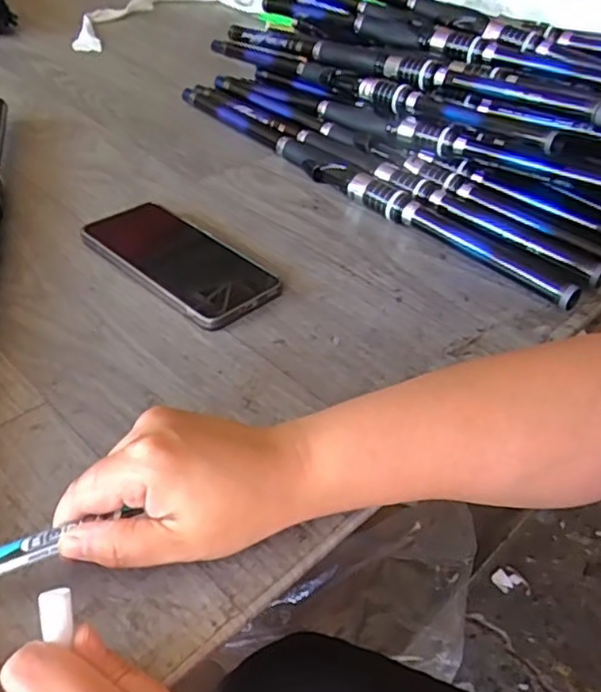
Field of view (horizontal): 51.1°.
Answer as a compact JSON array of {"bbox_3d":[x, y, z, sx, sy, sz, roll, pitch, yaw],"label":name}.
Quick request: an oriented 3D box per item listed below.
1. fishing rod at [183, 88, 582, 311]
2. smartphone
[{"bbox_3d":[0.037,-0.167,0.612,0.030,0.024,0.512,-27,49,-32],"label":"fishing rod"},{"bbox_3d":[-0.092,-0.066,0.488,0.160,0.013,0.083,32,47,28],"label":"smartphone"}]

